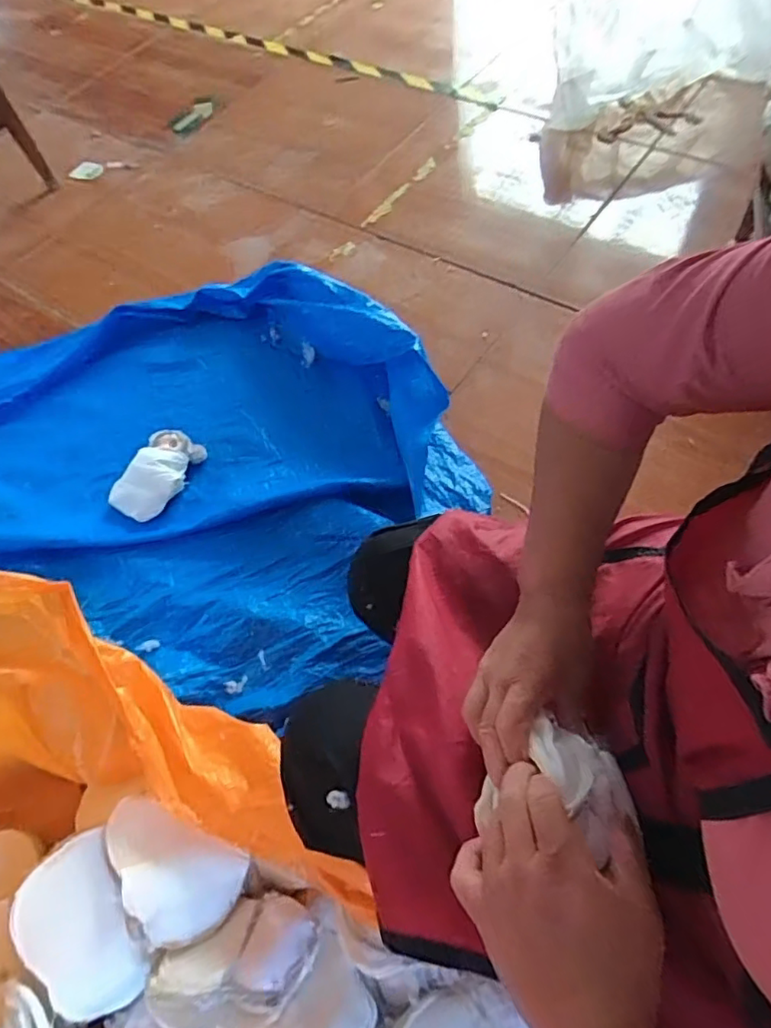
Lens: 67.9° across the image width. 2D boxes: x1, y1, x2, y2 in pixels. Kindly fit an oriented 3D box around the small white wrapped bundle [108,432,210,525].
[{"bbox_3d":[-0.419,-0.076,1.059,0.103,0.050,0.186,18,64,16],"label":"small white wrapped bundle"}]

